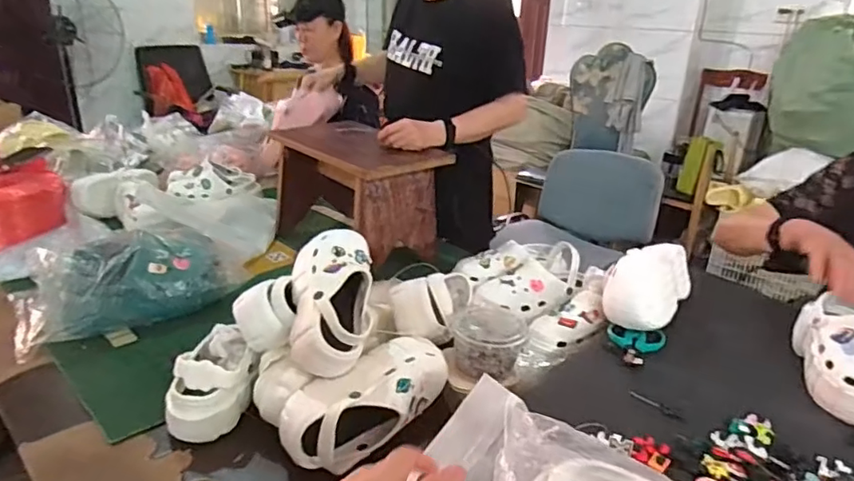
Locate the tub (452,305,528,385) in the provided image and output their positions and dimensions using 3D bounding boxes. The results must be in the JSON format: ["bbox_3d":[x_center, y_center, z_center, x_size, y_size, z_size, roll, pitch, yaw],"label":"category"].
[{"bbox_3d":[0.094,0.156,0.841,0.113,0.070,0.097,4,22,5],"label":"tub"}]

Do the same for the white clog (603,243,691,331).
[{"bbox_3d":[0.374,0.073,0.929,0.099,0.105,0.219,17,27,33],"label":"white clog"}]

